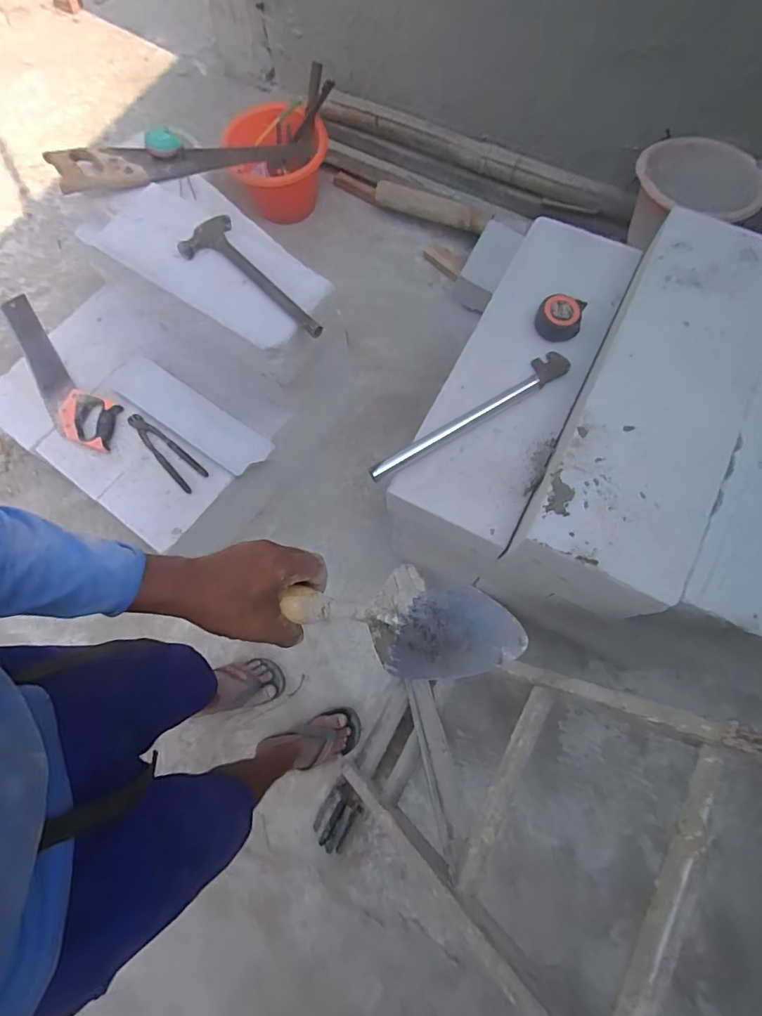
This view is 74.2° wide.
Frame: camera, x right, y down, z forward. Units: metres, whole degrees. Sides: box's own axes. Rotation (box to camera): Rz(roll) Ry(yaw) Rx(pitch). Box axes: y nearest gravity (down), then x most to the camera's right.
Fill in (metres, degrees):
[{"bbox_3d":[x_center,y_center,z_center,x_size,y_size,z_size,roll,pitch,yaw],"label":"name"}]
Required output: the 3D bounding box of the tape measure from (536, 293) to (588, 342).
[{"bbox_3d":[0.292,-0.312,0.826,0.069,0.035,0.066,0,72,1],"label":"tape measure"}]

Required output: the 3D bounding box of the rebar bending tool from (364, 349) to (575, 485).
[{"bbox_3d":[0.140,-0.143,0.795,0.363,0.027,0.040,-31,74,-9],"label":"rebar bending tool"}]

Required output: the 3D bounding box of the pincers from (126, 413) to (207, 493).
[{"bbox_3d":[-0.461,-0.125,1.077,0.061,0.015,0.216,-43,76,-12],"label":"pincers"}]

